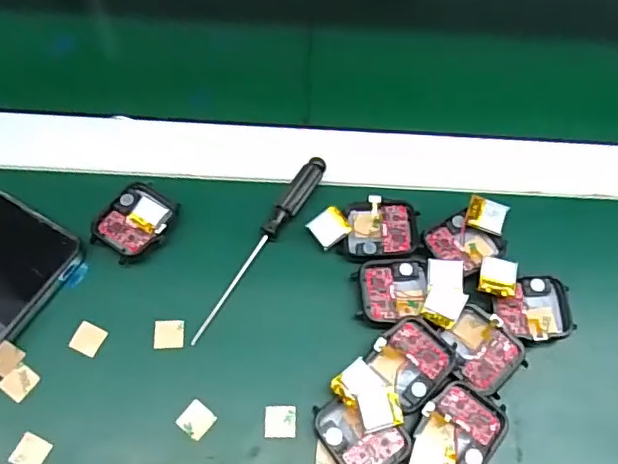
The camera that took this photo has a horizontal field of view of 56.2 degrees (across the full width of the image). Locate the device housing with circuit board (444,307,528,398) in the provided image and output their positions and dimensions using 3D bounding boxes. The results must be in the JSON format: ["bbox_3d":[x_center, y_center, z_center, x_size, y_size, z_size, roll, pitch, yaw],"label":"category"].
[{"bbox_3d":[0.092,0.063,0.307,0.034,0.014,0.041,-39,72,-19],"label":"device housing with circuit board"}]

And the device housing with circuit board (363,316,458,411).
[{"bbox_3d":[0.053,0.068,0.302,0.037,0.010,0.039,40,68,15],"label":"device housing with circuit board"}]

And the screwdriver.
[{"bbox_3d":[-0.028,0.007,0.334,0.013,0.013,0.129,31,66,12],"label":"screwdriver"}]

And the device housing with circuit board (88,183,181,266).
[{"bbox_3d":[-0.100,-0.006,0.336,0.038,0.008,0.046,32,66,12],"label":"device housing with circuit board"}]

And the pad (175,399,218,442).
[{"bbox_3d":[-0.057,0.096,0.295,0.016,0.004,0.015,37,67,14],"label":"pad"}]

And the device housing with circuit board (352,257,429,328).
[{"bbox_3d":[0.048,0.033,0.323,0.042,0.012,0.037,-4,64,-5],"label":"device housing with circuit board"}]

